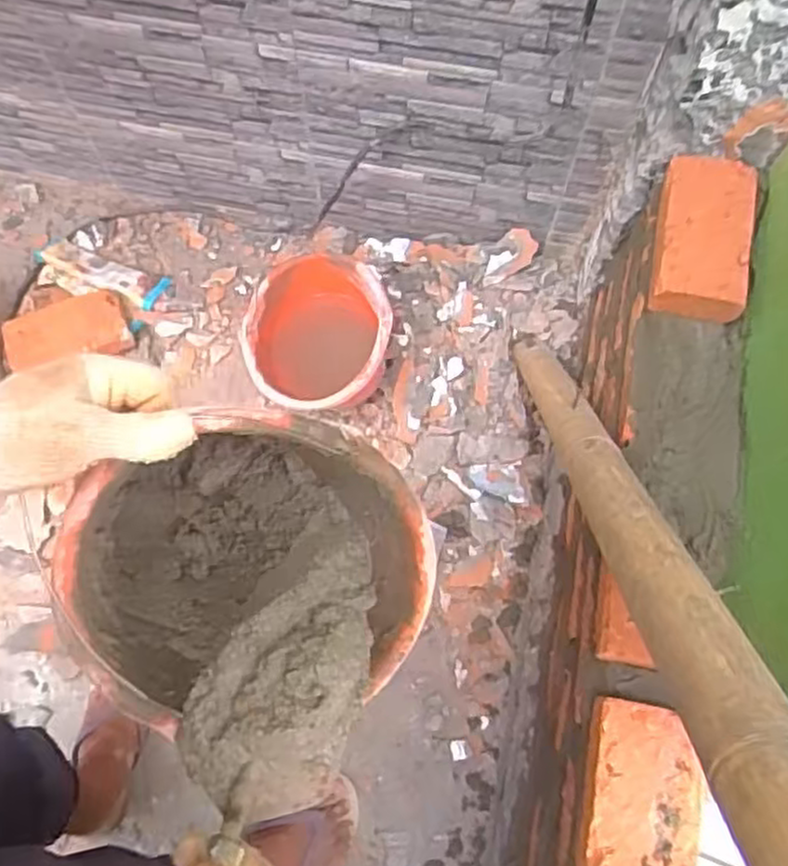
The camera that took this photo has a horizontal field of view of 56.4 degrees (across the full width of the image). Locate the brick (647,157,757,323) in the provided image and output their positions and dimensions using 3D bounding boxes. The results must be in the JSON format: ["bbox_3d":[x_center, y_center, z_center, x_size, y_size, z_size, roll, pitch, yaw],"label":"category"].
[{"bbox_3d":[0.351,-0.225,0.839,0.096,0.046,0.188,12,70,5],"label":"brick"}]

